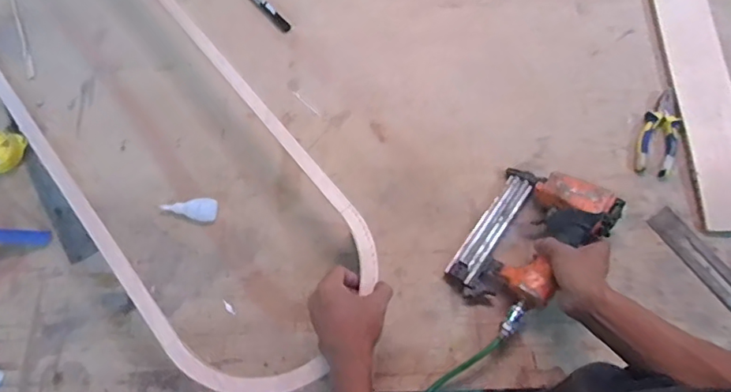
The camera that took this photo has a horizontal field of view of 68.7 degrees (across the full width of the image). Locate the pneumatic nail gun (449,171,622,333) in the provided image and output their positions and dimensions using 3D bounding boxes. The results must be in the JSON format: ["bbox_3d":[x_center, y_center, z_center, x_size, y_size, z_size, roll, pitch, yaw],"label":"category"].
[{"bbox_3d":[0.228,0.058,0.755,0.145,0.072,0.232,41,73,14],"label":"pneumatic nail gun"}]

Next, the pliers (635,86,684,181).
[{"bbox_3d":[0.478,-0.103,0.866,0.058,0.020,0.156,18,68,8],"label":"pliers"}]

